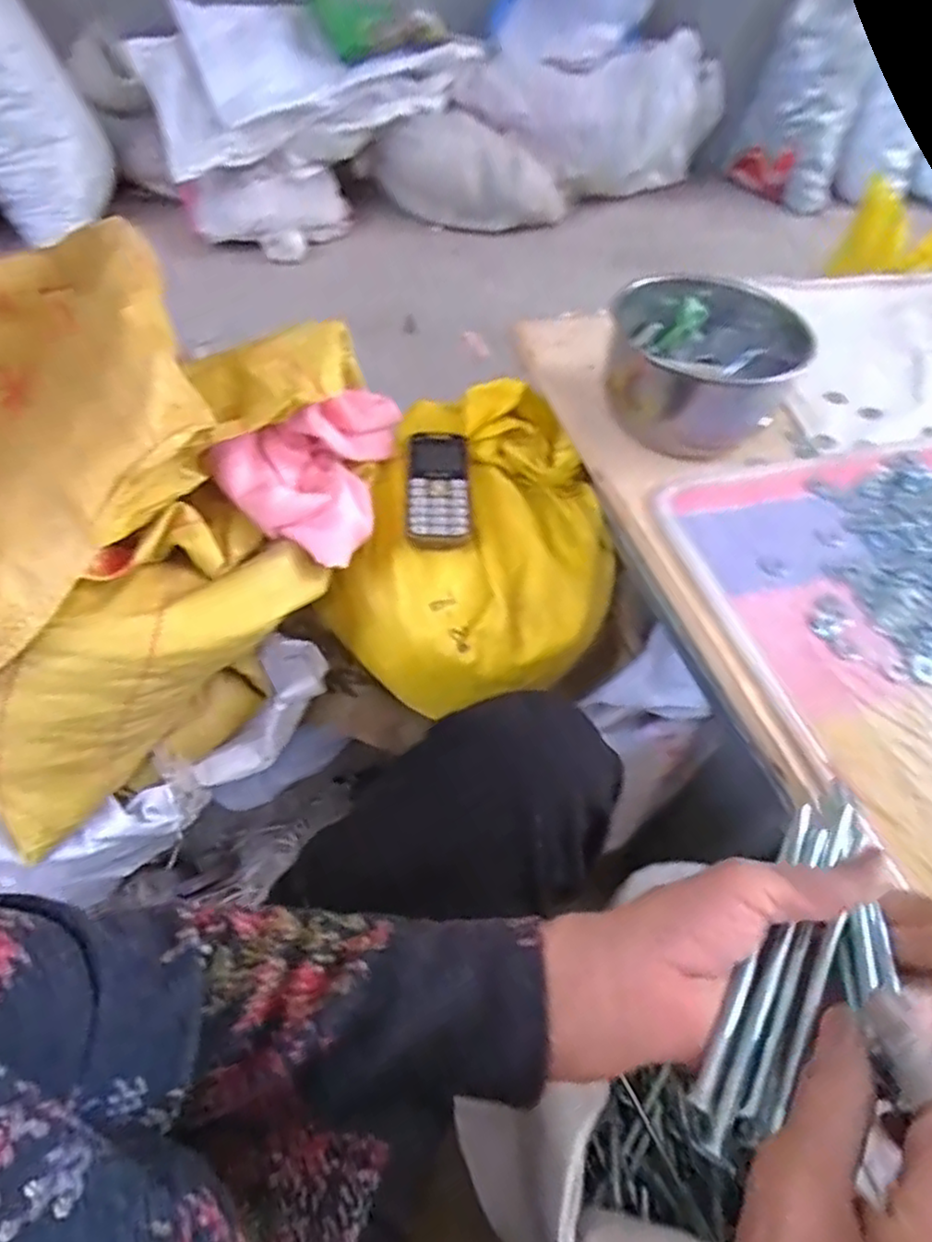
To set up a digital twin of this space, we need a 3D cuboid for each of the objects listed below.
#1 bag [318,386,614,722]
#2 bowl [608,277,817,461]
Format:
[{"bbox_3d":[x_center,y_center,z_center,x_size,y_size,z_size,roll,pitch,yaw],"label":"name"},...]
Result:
[{"bbox_3d":[0.016,-0.068,0.614,0.231,0.137,0.279,20,54,9],"label":"bag"},{"bbox_3d":[0.209,-0.233,0.611,0.157,0.104,0.157,3,53,-4],"label":"bowl"}]

